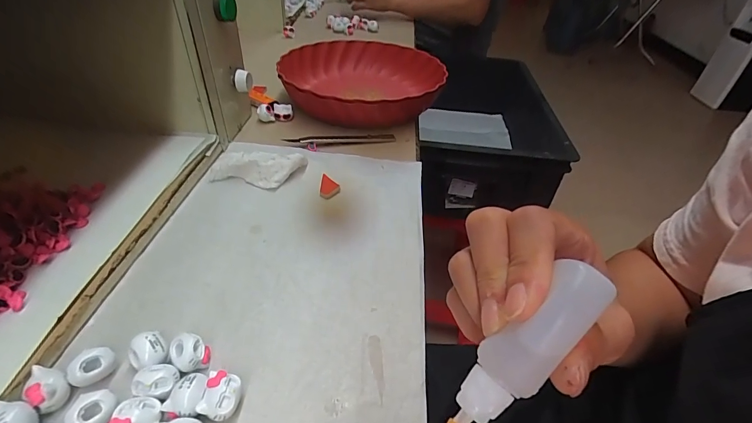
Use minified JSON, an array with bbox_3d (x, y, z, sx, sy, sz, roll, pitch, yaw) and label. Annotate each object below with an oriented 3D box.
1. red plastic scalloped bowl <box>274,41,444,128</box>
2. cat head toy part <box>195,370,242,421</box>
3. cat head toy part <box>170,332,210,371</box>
[{"bbox_3d":[-0.022,-0.189,0.559,0.218,0.069,0.224,4,40,-3],"label":"red plastic scalloped bowl"},{"bbox_3d":[-0.093,0.114,0.229,0.022,0.020,0.026,8,40,2],"label":"cat head toy part"},{"bbox_3d":[-0.123,0.094,0.249,0.021,0.020,0.022,4,40,-3],"label":"cat head toy part"}]

